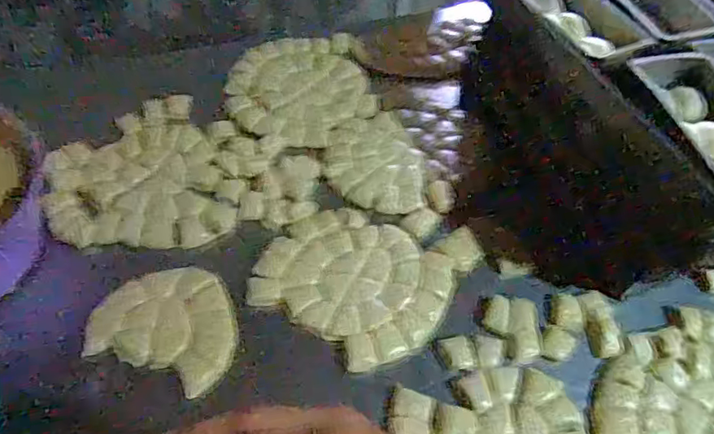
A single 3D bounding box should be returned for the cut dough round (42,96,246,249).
[{"bbox_3d":[-0.284,-0.047,0.733,0.223,0.016,0.244,2,55,-3],"label":"cut dough round"}]

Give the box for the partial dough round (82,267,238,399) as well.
[{"bbox_3d":[-0.206,0.114,0.627,0.160,0.010,0.133,19,56,9],"label":"partial dough round"}]

